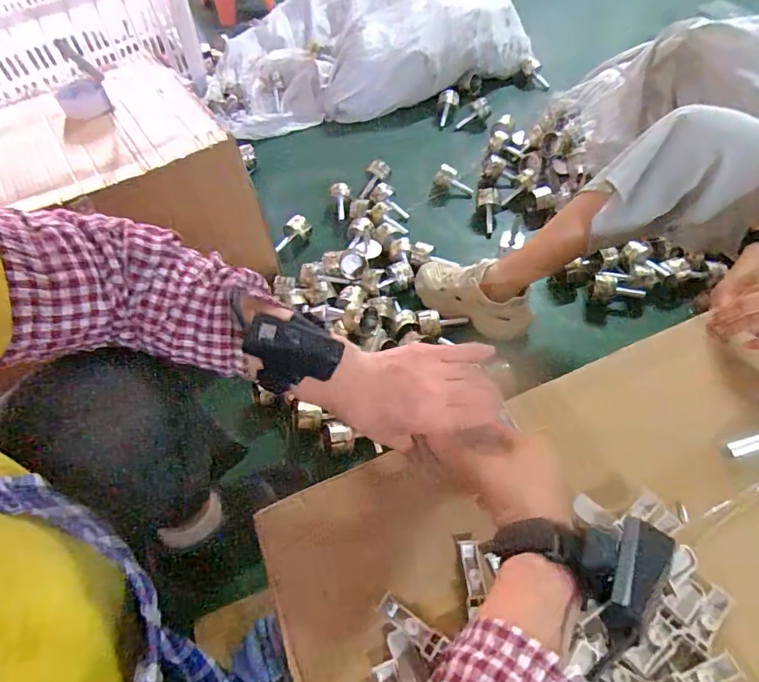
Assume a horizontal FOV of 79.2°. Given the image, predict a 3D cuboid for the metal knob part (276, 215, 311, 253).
[{"bbox_3d":[-0.208,-0.258,1.085,0.043,0.046,0.100,33,64,23],"label":"metal knob part"}]

